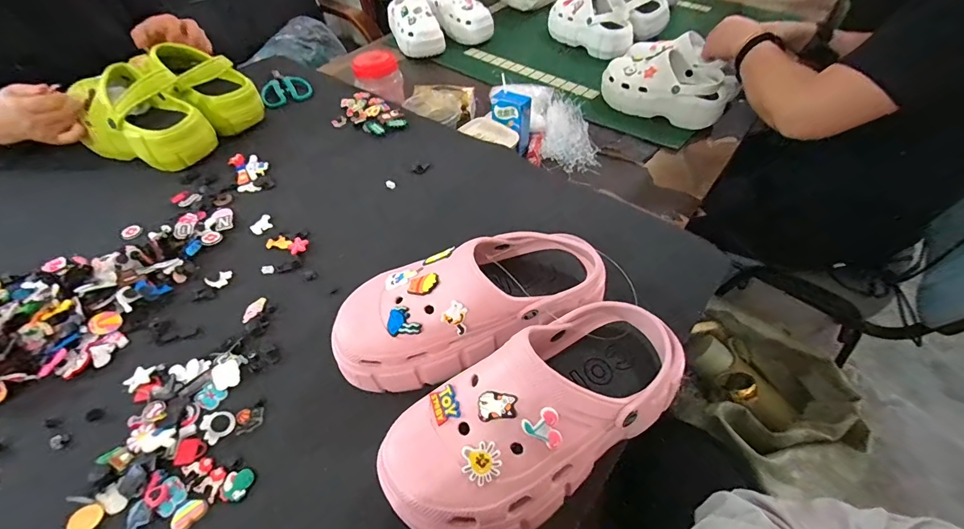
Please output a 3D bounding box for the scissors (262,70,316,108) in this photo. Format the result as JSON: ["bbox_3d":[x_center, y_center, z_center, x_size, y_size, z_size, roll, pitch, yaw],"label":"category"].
[{"bbox_3d":[-0.374,-0.338,0.792,0.089,0.018,0.097,-21,52,-15],"label":"scissors"}]

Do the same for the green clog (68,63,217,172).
[{"bbox_3d":[-0.510,-0.221,0.632,0.194,0.103,0.105,16,52,14],"label":"green clog"}]

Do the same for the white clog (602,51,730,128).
[{"bbox_3d":[0.376,-0.369,0.864,0.251,0.112,0.105,22,54,20],"label":"white clog"}]

